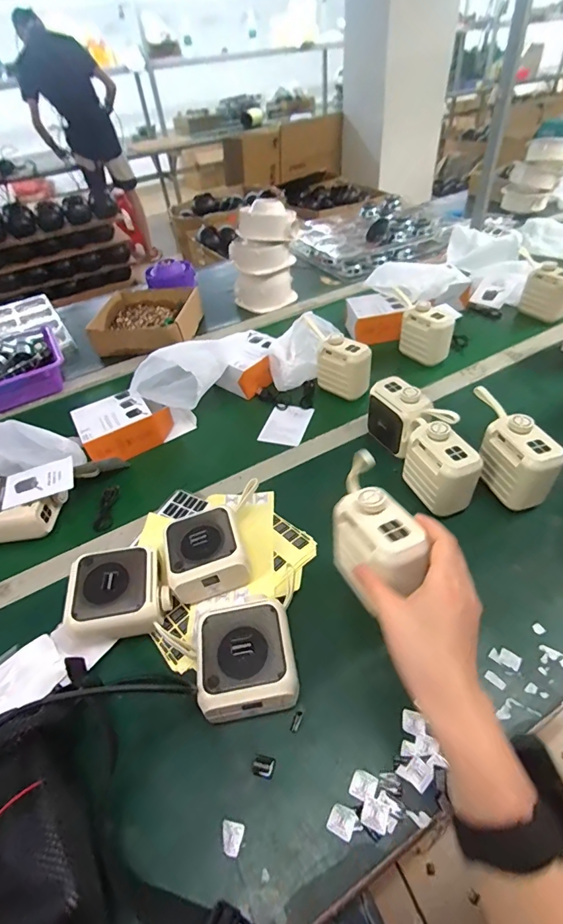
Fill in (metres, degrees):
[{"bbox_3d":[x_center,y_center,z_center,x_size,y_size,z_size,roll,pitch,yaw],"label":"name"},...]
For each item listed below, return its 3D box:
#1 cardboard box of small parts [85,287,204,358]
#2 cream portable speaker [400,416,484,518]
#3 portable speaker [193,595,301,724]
[{"bbox_3d":[-0.299,-0.314,0.929,0.206,0.070,0.216,5,44,9],"label":"cardboard box of small parts"},{"bbox_3d":[0.197,0.003,0.519,0.053,0.093,0.095,-15,45,-11],"label":"cream portable speaker"},{"bbox_3d":[-0.031,0.186,0.393,0.095,0.048,0.100,-9,44,-5],"label":"portable speaker"}]

